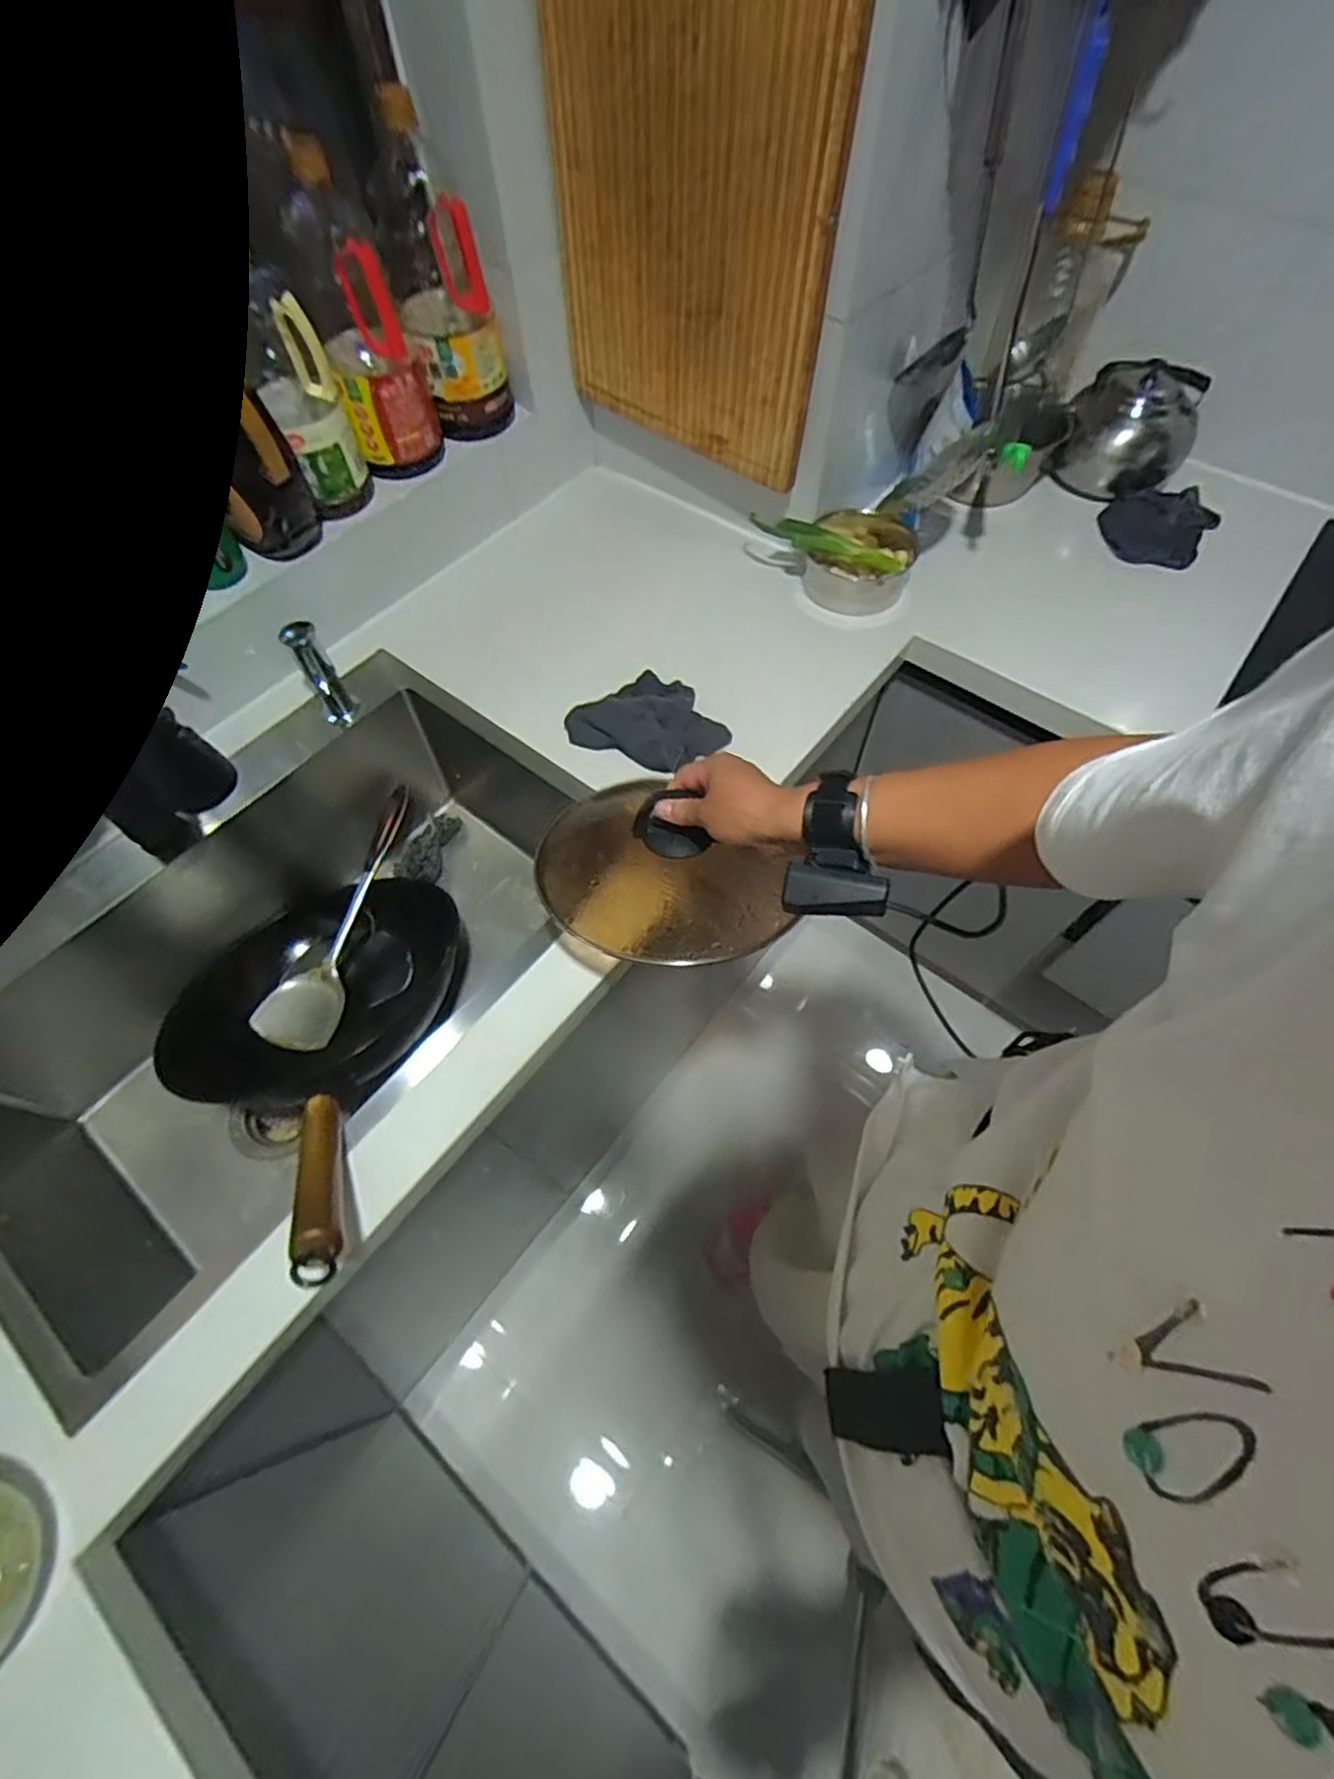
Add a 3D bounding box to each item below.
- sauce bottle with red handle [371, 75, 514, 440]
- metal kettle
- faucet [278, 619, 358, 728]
[{"bbox_3d":[-0.247,-0.661,0.773,0.100,0.280,0.087,-15,64,-7],"label":"sauce bottle with red handle"},{"bbox_3d":[0.649,-0.644,0.982,0.153,0.120,0.152,35,69,16],"label":"metal kettle"},{"bbox_3d":[-0.369,-0.223,0.782,0.045,0.137,0.081,-34,68,-15],"label":"faucet"}]

